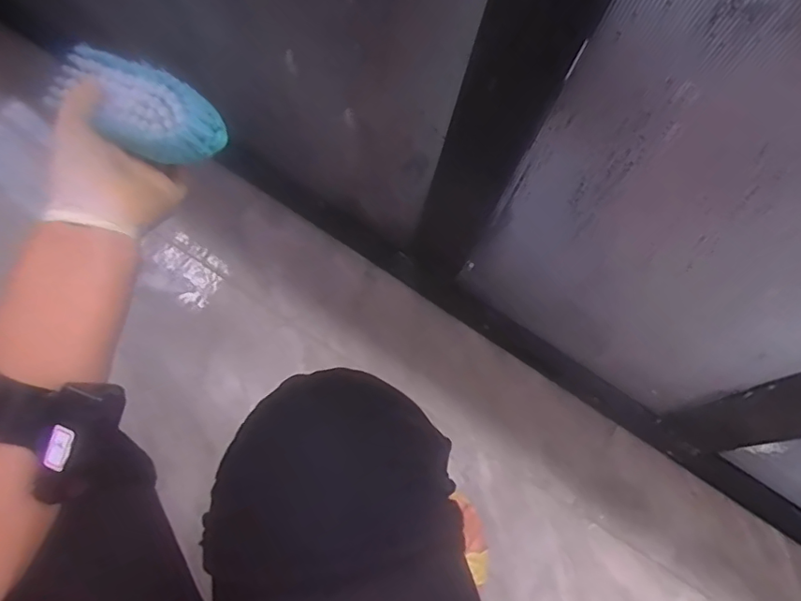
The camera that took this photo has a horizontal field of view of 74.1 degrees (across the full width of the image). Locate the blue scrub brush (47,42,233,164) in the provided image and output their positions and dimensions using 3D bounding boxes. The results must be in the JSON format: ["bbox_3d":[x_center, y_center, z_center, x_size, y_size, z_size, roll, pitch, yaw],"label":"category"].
[{"bbox_3d":[-0.189,-0.137,0.387,0.116,0.041,0.055,27,76,5],"label":"blue scrub brush"}]

